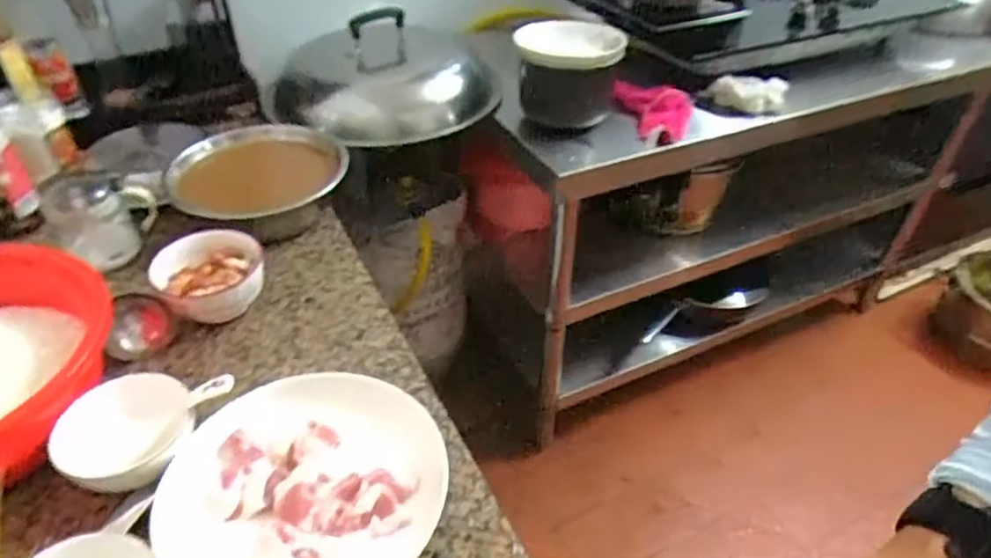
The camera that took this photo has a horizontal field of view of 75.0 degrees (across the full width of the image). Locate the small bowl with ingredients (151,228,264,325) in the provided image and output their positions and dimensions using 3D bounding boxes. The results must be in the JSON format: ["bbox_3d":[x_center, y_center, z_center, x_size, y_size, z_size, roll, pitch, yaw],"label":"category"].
[{"bbox_3d":[-0.311,0.005,0.714,0.115,0.070,0.104,-21,45,-25],"label":"small bowl with ingredients"}]

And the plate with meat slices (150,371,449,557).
[{"bbox_3d":[-0.155,0.175,0.536,0.226,0.046,0.212,1,40,-1],"label":"plate with meat slices"}]

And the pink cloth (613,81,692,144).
[{"bbox_3d":[0.262,-0.282,1.084,0.131,0.034,0.165,9,40,9],"label":"pink cloth"}]

